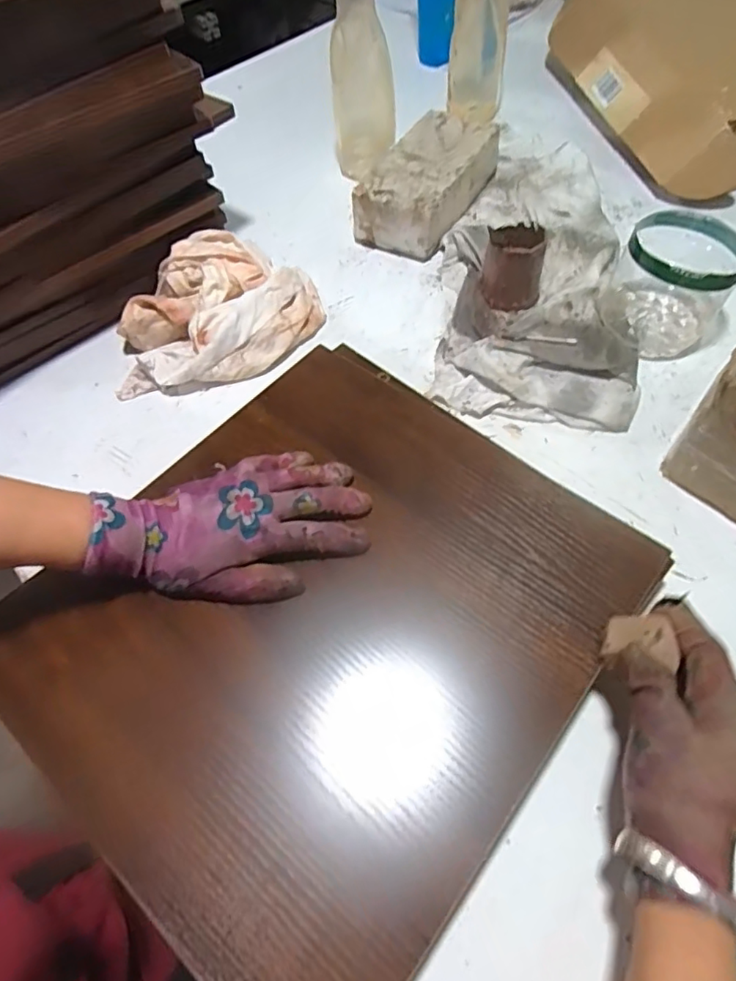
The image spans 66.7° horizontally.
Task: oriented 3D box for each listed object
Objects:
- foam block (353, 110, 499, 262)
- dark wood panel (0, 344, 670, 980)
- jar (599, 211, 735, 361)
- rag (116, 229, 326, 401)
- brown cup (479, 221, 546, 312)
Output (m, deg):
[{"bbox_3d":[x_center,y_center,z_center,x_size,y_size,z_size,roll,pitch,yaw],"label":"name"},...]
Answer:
[{"bbox_3d":[0.072,-0.373,0.682,0.106,0.072,0.196,25,63,18],"label":"foam block"},{"bbox_3d":[-0.031,0.077,0.393,0.338,0.013,0.380,35,67,22],"label":"dark wood panel"},{"bbox_3d":[0.298,-0.198,0.542,0.115,0.094,0.108,-2,58,3],"label":"jar"},{"bbox_3d":[-0.159,-0.188,0.578,0.211,0.068,0.154,-12,57,-2],"label":"rag"},{"bbox_3d":[0.150,-0.233,0.583,0.060,0.076,0.057,-1,58,1],"label":"brown cup"}]

